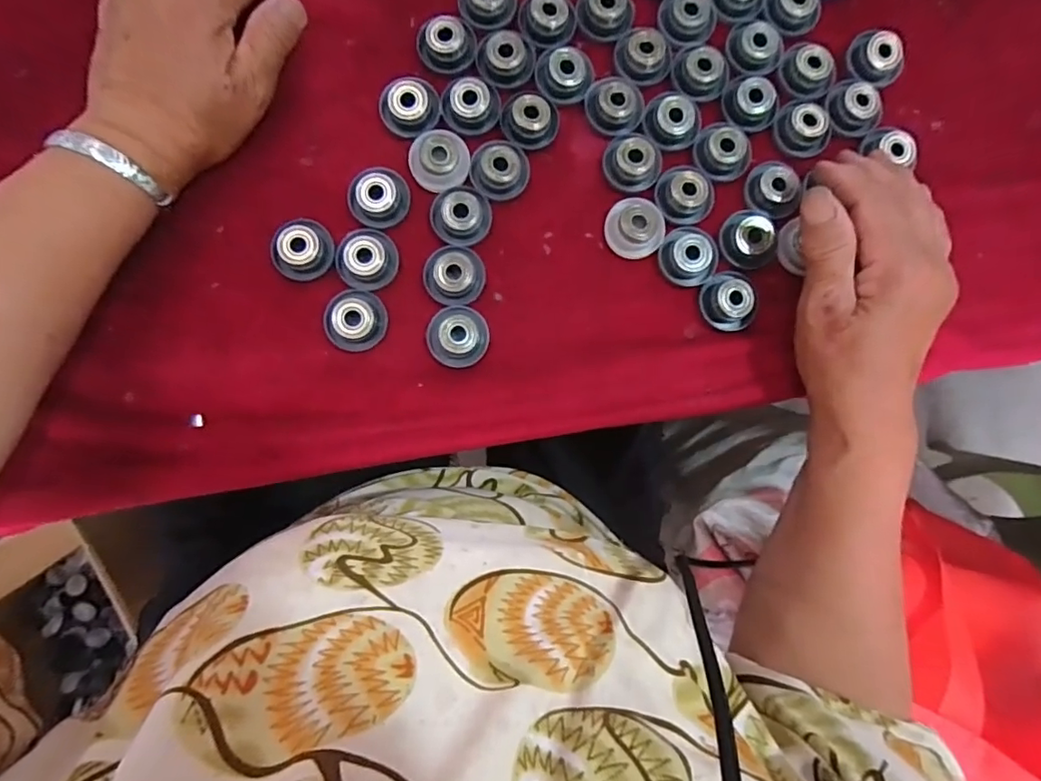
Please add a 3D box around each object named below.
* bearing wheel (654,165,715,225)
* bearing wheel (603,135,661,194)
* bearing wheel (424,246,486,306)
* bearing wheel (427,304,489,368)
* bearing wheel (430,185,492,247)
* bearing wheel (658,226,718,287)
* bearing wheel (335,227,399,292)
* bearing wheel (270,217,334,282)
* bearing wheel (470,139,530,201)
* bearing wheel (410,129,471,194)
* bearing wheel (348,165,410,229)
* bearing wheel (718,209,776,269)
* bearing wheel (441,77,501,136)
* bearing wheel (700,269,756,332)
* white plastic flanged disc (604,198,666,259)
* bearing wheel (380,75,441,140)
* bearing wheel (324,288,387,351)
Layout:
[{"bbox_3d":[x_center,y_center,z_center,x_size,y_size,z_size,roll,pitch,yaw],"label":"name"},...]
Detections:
[{"bbox_3d":[0.095,-0.113,0.307,0.032,0.010,0.033,0,85,-3],"label":"bearing wheel"},{"bbox_3d":[0.064,-0.130,0.307,0.031,0.017,0.027,-4,85,-3],"label":"bearing wheel"},{"bbox_3d":[-0.036,-0.064,0.295,0.033,0.014,0.034,0,85,-3],"label":"bearing wheel"},{"bbox_3d":[-0.034,-0.030,0.294,0.033,0.013,0.033,0,85,-3],"label":"bearing wheel"},{"bbox_3d":[-0.033,-0.098,0.300,0.034,0.009,0.032,0,85,-3],"label":"bearing wheel"},{"bbox_3d":[0.096,-0.076,0.305,0.032,0.010,0.032,0,85,-3],"label":"bearing wheel"},{"bbox_3d":[-0.084,-0.072,0.295,0.032,0.011,0.033,0,85,-3],"label":"bearing wheel"},{"bbox_3d":[-0.119,-0.077,0.294,0.031,0.013,0.032,0,85,-3],"label":"bearing wheel"},{"bbox_3d":[-0.011,-0.123,0.302,0.033,0.017,0.030,0,85,-3],"label":"bearing wheel"},{"bbox_3d":[-0.045,-0.130,0.300,0.033,0.012,0.030,0,85,-3],"label":"bearing wheel"},{"bbox_3d":[-0.077,-0.106,0.298,0.030,0.013,0.031,0,85,-3],"label":"bearing wheel"},{"bbox_3d":[0.129,-0.086,0.306,0.028,0.011,0.033,-33,87,-5],"label":"bearing wheel"},{"bbox_3d":[-0.028,-0.160,0.303,0.032,0.010,0.027,-2,85,-3],"label":"bearing wheel"},{"bbox_3d":[0.118,-0.051,0.305,0.029,0.011,0.032,-10,85,-4],"label":"bearing wheel"},{"bbox_3d":[0.065,-0.091,0.304,0.033,0.014,0.030,0,85,-3],"label":"white plastic flanged disc"},{"bbox_3d":[-0.063,-0.159,0.305,0.032,0.016,0.029,-32,87,-5],"label":"bearing wheel"},{"bbox_3d":[-0.089,-0.038,0.292,0.032,0.012,0.032,0,85,-3],"label":"bearing wheel"}]

